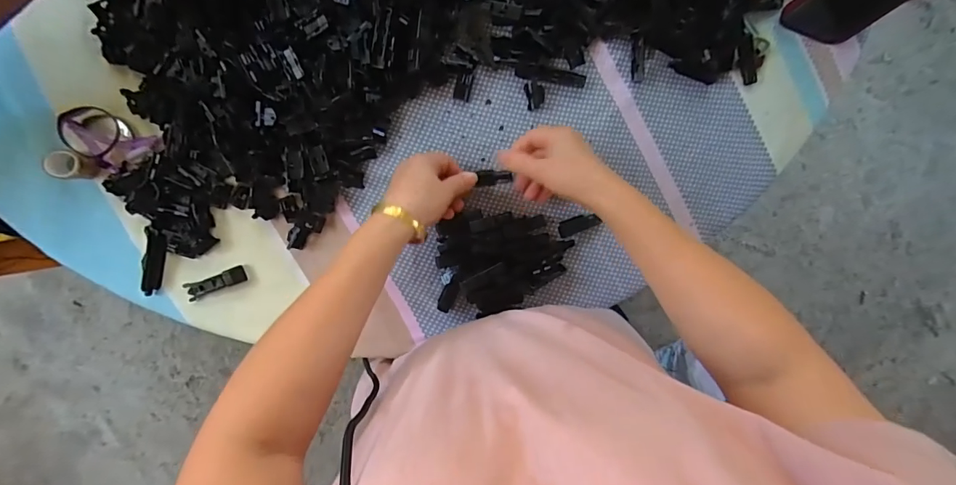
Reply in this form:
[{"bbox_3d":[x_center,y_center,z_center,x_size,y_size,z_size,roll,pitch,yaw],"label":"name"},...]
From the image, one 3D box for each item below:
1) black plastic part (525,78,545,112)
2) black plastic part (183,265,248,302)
[{"bbox_3d":[0.061,-0.157,0.462,0.020,0.004,0.030,-12,98,-1],"label":"black plastic part"},{"bbox_3d":[-0.282,0.044,0.469,0.066,0.008,0.019,-21,98,1],"label":"black plastic part"}]

